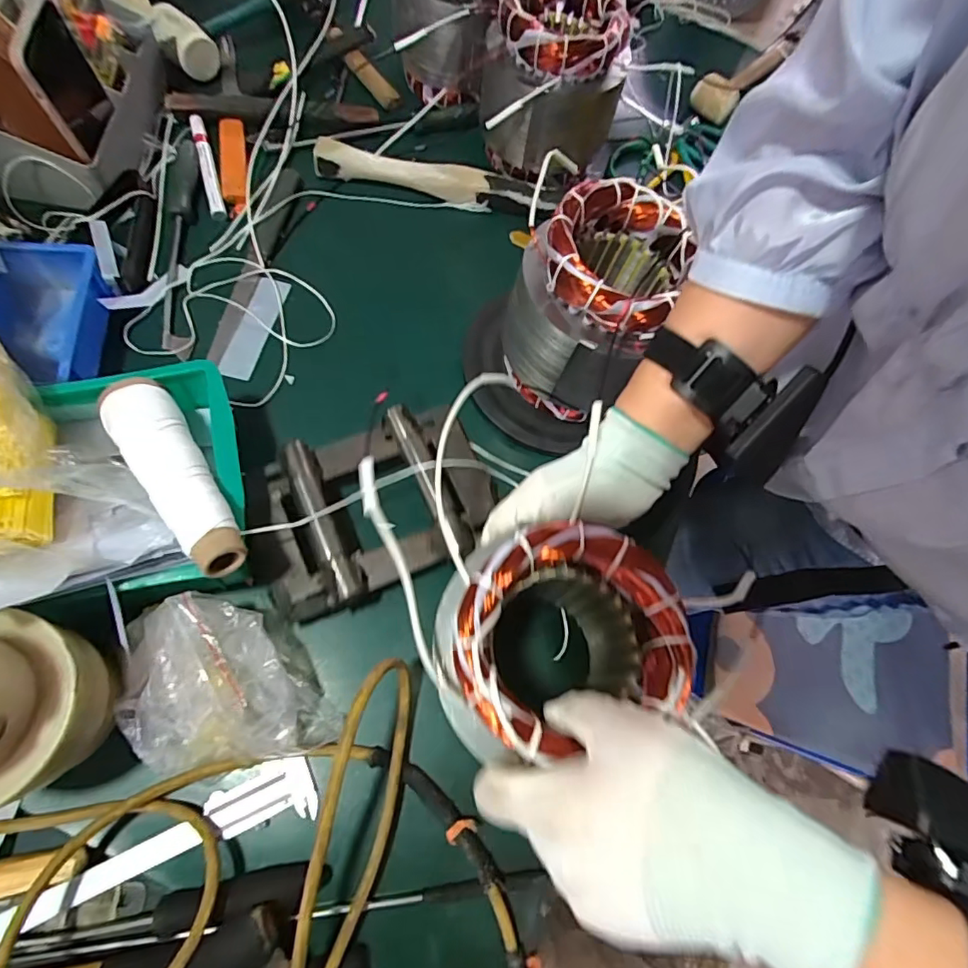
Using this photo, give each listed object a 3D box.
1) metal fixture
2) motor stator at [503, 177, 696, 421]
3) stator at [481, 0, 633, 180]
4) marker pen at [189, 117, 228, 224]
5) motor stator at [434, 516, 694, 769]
[{"bbox_3d":[-0.086,0.014,0.454,0.191,0.061,0.139,-21,68,-12],"label":"metal fixture"},{"bbox_3d":[0.089,-0.152,0.469,0.122,0.155,0.135,29,67,10],"label":"motor stator"},{"bbox_3d":[0.077,-0.455,0.608,0.141,0.156,0.141,-1,65,-3],"label":"stator"},{"bbox_3d":[-0.308,-0.355,0.593,0.017,0.017,0.149,-17,67,-10],"label":"marker pen"},{"bbox_3d":[0.042,0.097,0.337,0.133,0.118,0.122,-7,66,-6],"label":"motor stator"}]

